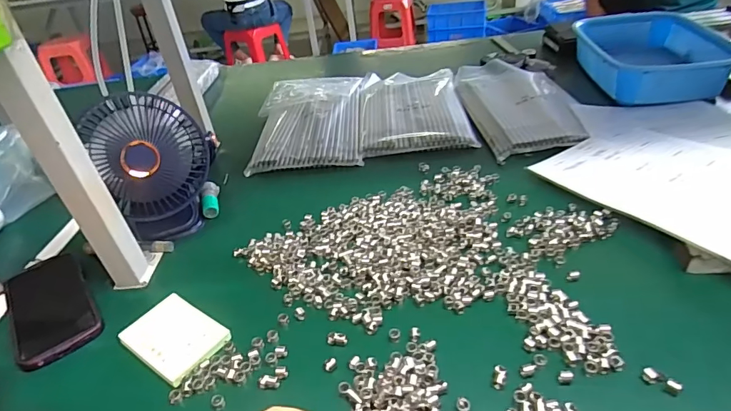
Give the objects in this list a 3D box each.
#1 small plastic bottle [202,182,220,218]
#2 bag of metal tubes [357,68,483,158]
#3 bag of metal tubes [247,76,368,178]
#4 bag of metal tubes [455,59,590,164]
[{"bbox_3d":[-0.220,-0.011,0.637,0.021,0.028,0.064,-14,35,-8],"label":"small plastic bottle"},{"bbox_3d":[0.085,-0.183,0.825,0.182,0.025,0.314,-6,35,4],"label":"bag of metal tubes"},{"bbox_3d":[-0.104,-0.164,0.823,0.194,0.034,0.333,-6,35,4],"label":"bag of metal tubes"},{"bbox_3d":[0.265,-0.187,0.794,0.174,0.029,0.346,-7,35,3],"label":"bag of metal tubes"}]

